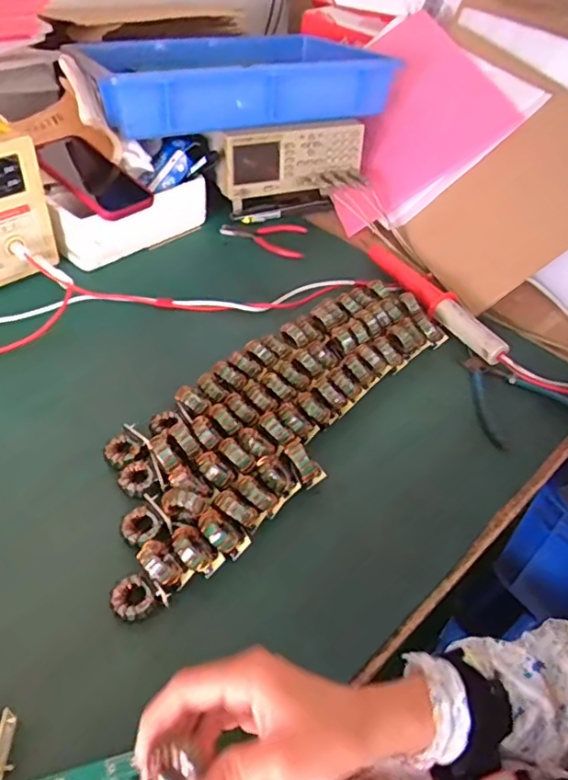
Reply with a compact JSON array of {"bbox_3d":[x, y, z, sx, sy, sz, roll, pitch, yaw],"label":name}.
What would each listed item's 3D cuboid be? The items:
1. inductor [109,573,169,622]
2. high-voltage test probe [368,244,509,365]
[{"bbox_3d":[-0.111,0.159,0.431,0.040,0.021,0.030,23,47,15],"label":"inductor"},{"bbox_3d":[0.186,-0.117,0.716,0.033,0.035,0.246,-19,50,-24],"label":"high-voltage test probe"}]

